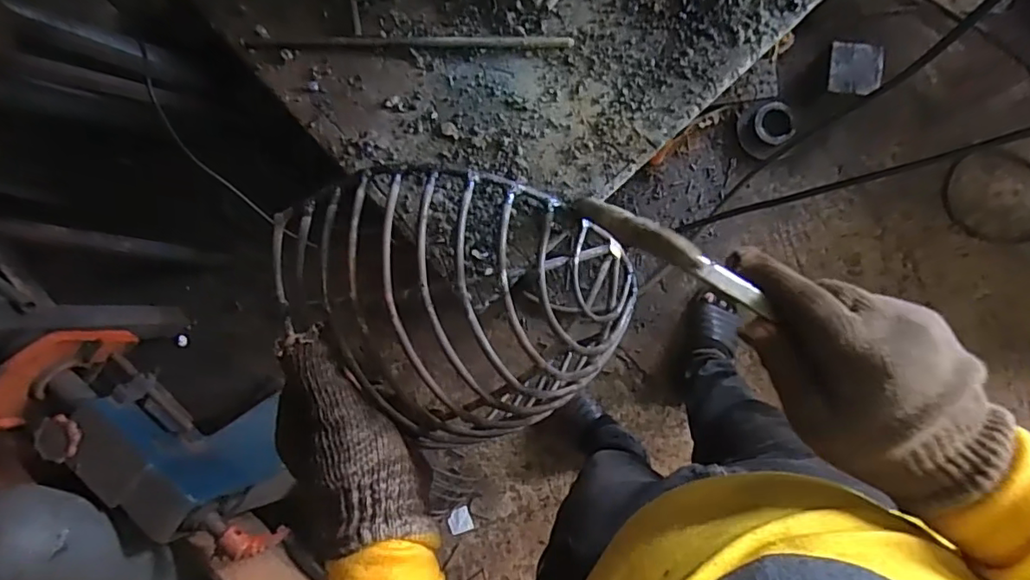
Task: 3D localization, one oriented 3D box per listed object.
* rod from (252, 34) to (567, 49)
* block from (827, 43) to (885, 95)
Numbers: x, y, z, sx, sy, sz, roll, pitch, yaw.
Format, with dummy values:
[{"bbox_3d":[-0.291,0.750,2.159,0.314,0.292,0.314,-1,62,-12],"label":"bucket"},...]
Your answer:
[{"bbox_3d":[-0.065,-0.153,0.344,0.198,0.007,0.009,1,90,3],"label":"rod"},{"bbox_3d":[0.674,-0.436,1.107,0.091,0.029,0.099,9,90,3],"label":"block"}]

